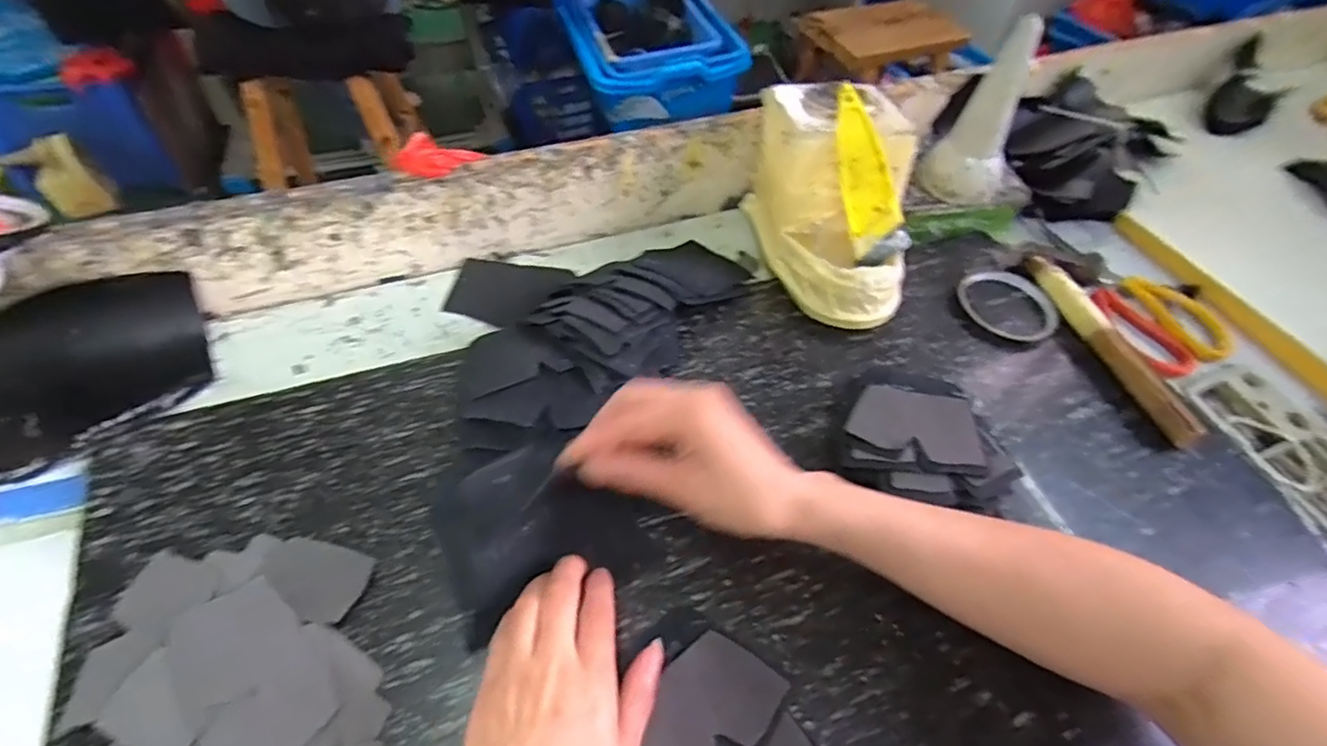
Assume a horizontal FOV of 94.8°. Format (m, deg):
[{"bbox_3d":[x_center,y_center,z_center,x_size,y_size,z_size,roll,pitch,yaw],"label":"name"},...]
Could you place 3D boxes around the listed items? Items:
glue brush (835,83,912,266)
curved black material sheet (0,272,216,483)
[{"bbox_3d":[0.158,-0.154,0.475,0.040,0.018,0.132,-16,95,-16],"label":"glue brush"},{"bbox_3d":[-0.421,-0.002,0.430,0.169,0.041,0.137,-24,56,-21],"label":"curved black material sheet"}]

